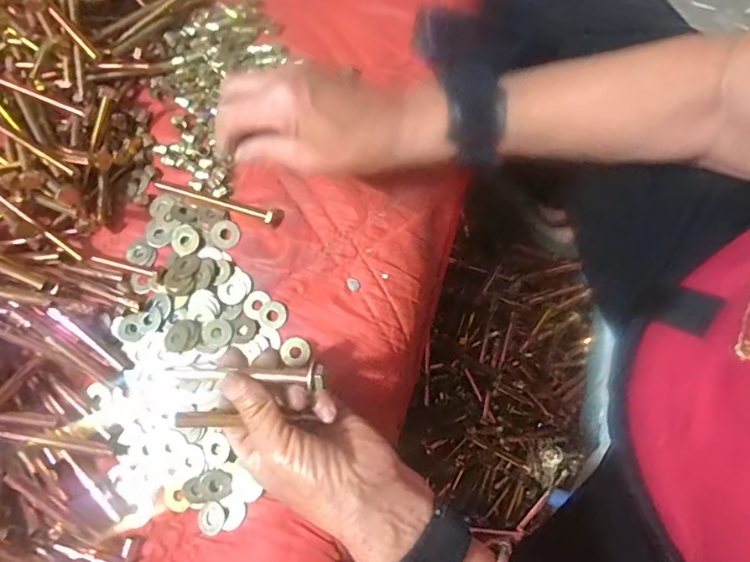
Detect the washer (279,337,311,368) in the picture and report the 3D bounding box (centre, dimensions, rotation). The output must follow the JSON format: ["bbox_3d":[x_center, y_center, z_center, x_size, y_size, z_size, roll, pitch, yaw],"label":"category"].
[{"bbox_3d":[-0.059,0.052,0.366,0.022,0.004,0.021,-2,63,3],"label":"washer"}]

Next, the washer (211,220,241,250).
[{"bbox_3d":[-0.118,-0.037,0.392,0.022,0.004,0.022,-1,78,4],"label":"washer"}]

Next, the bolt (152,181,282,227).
[{"bbox_3d":[-0.125,-0.064,0.391,0.109,0.012,0.013,16,79,7],"label":"bolt"}]

